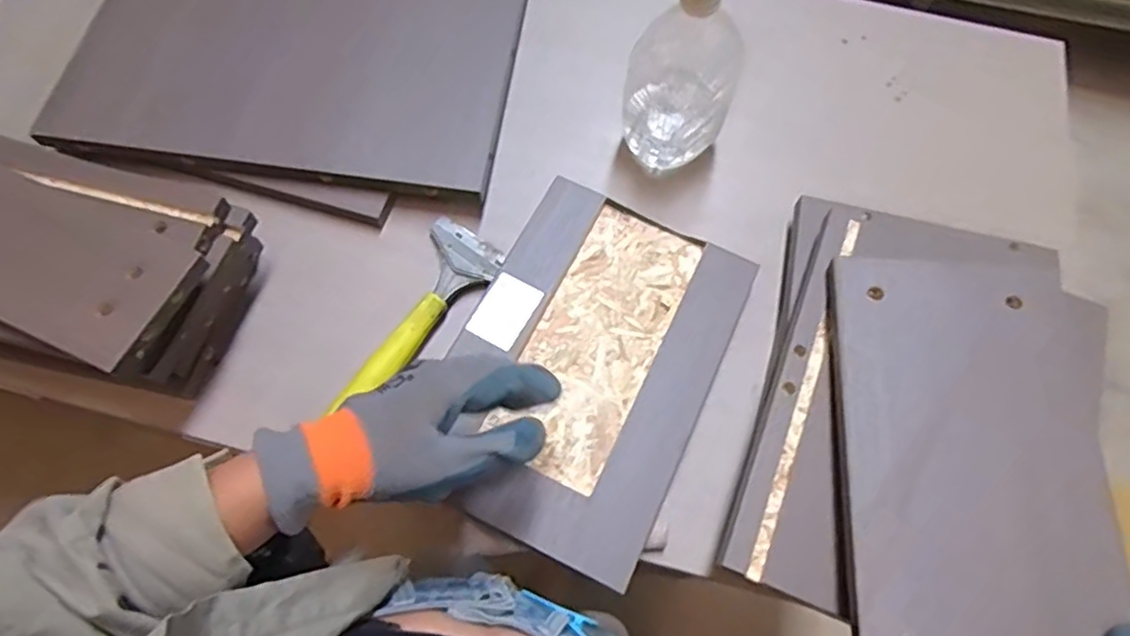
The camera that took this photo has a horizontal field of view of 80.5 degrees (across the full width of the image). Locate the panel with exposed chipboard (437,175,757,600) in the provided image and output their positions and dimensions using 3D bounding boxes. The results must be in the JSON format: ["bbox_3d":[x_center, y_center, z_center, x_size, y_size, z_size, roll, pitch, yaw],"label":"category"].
[{"bbox_3d":[0.019,0.034,0.543,0.198,0.022,0.294,25,67,9],"label":"panel with exposed chipboard"}]

